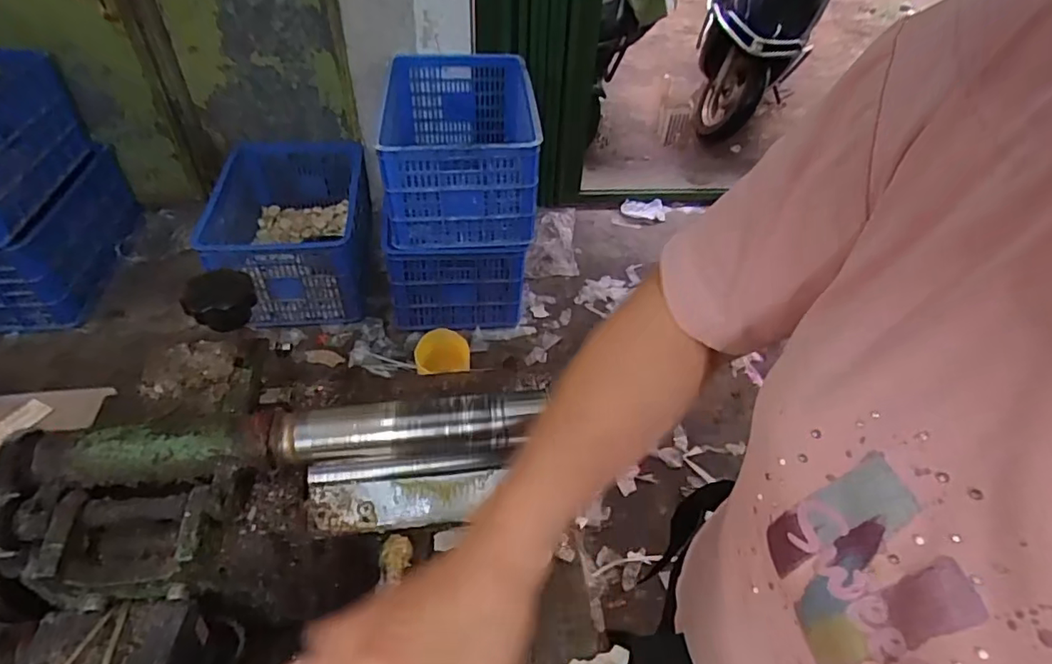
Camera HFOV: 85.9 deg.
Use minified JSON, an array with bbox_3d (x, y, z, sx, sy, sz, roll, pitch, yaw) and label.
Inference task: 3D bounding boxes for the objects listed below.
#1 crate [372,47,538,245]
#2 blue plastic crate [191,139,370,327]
[{"bbox_3d":[-0.193,-0.545,1.639,0.396,0.302,0.584,-2,45,-7],"label":"crate"},{"bbox_3d":[-0.734,-0.327,1.790,0.440,0.279,0.587,-4,45,-8],"label":"blue plastic crate"}]

